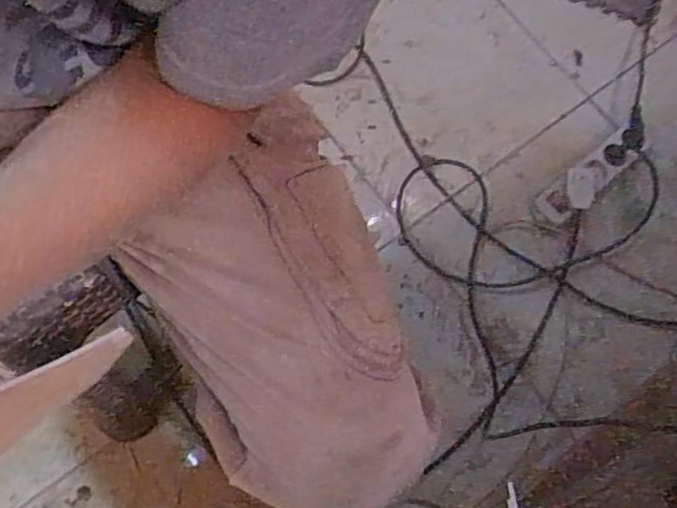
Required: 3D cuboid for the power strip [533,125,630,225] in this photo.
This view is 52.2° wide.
[{"bbox_3d":[0.412,-0.135,1.118,0.065,0.055,0.216,43,76,11],"label":"power strip"}]

